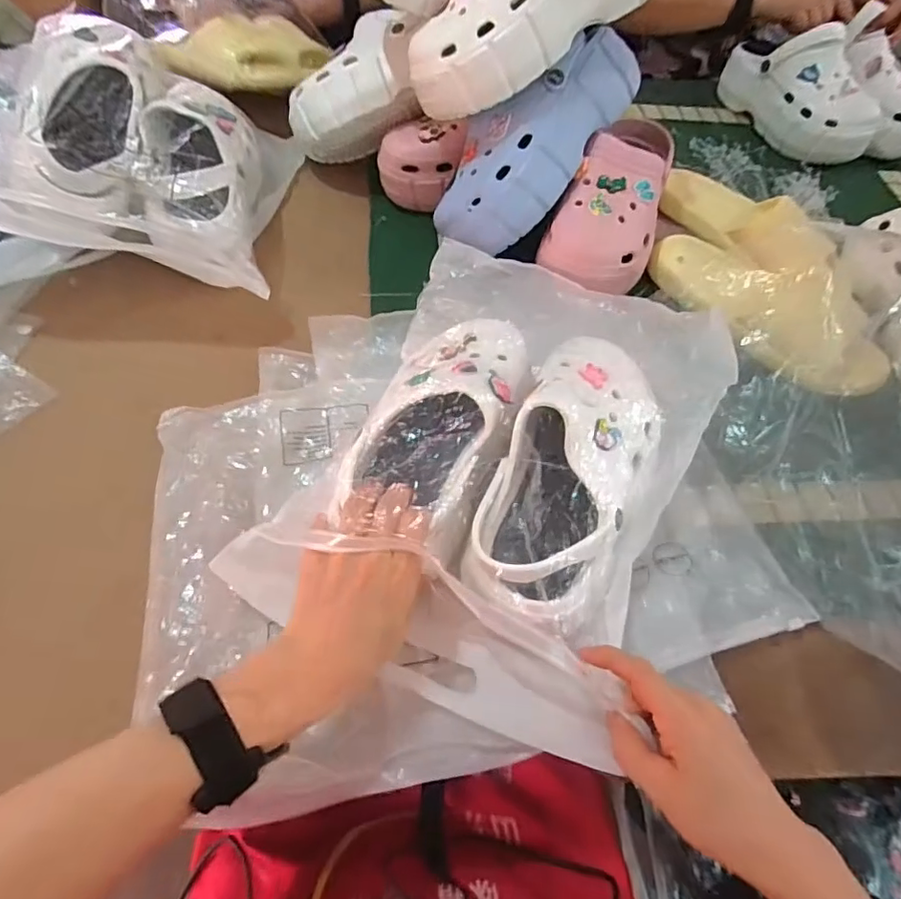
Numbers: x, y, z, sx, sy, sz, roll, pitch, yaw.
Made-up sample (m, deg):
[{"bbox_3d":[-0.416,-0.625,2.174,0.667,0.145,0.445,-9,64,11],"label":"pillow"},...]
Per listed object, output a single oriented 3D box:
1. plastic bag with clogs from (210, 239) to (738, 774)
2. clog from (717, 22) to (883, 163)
[{"bbox_3d":[0.047,-0.009,0.430,0.271,0.107,0.374,24,60,10],"label":"plastic bag with clogs"},{"bbox_3d":[0.519,-0.527,0.817,0.105,0.107,0.241,-13,61,-12],"label":"clog"}]

